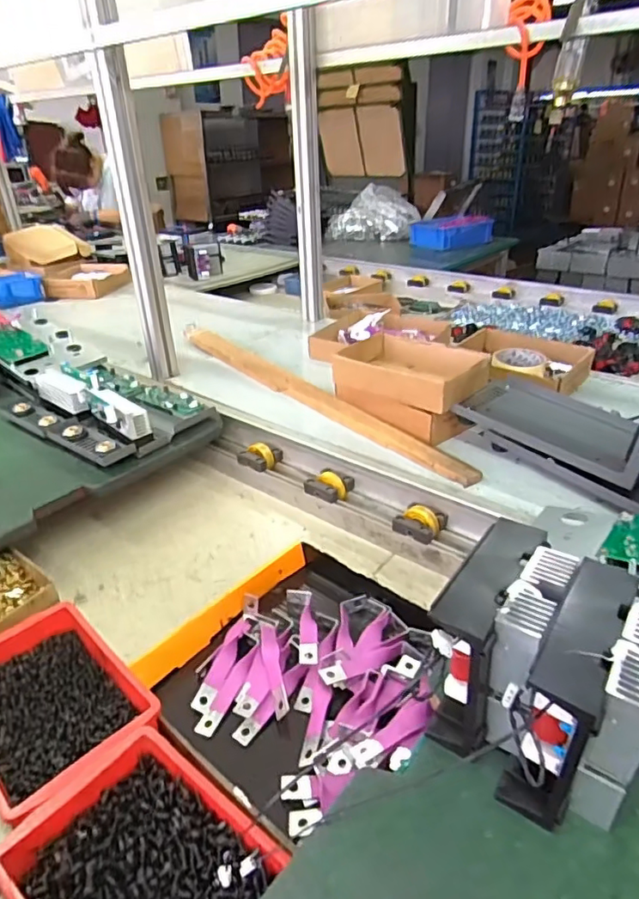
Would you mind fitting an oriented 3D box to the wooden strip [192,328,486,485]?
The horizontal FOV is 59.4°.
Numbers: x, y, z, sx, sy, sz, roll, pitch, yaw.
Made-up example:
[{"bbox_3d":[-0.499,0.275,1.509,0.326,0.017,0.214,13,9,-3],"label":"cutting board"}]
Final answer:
[{"bbox_3d":[-0.041,-0.107,0.999,0.045,0.025,0.772,-23,36,-32],"label":"wooden strip"}]

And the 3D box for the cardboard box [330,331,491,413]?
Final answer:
[{"bbox_3d":[0.134,-0.133,0.888,0.247,0.046,0.161,22,37,36],"label":"cardboard box"}]

